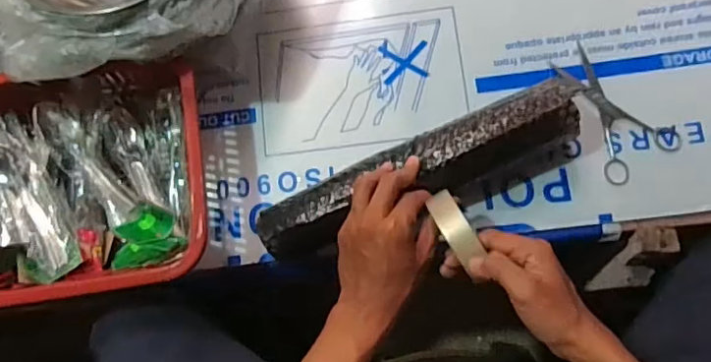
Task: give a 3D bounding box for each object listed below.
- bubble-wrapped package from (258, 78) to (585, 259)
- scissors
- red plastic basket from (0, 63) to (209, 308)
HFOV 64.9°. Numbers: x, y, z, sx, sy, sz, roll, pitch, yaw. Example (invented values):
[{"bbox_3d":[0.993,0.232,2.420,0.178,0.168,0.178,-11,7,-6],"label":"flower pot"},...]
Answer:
[{"bbox_3d":[0.068,-0.011,0.595,0.340,0.072,0.067,-22,80,0],"label":"bubble-wrapped package"},{"bbox_3d":[0.280,-0.076,0.635,0.090,0.013,0.156,-38,80,-1],"label":"scissors"},{"bbox_3d":[-0.329,0.000,0.635,0.334,0.086,0.257,-8,81,4],"label":"red plastic basket"}]

